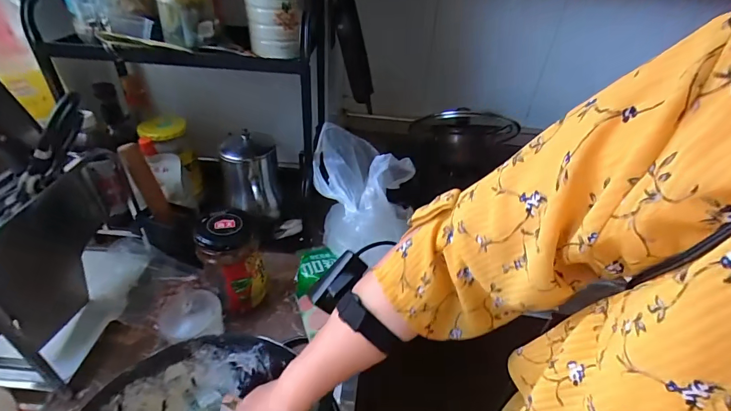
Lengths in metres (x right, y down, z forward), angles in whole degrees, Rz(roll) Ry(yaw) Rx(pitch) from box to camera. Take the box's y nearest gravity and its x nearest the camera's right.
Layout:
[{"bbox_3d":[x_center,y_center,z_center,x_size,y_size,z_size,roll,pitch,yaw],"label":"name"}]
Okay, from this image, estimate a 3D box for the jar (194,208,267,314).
[{"bbox_3d":[-0.193,0.083,0.547,0.081,0.137,0.075,3,38,-2],"label":"jar"}]

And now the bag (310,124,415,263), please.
[{"bbox_3d":[0.001,-0.018,0.652,0.183,0.157,0.203,7,38,2],"label":"bag"}]

